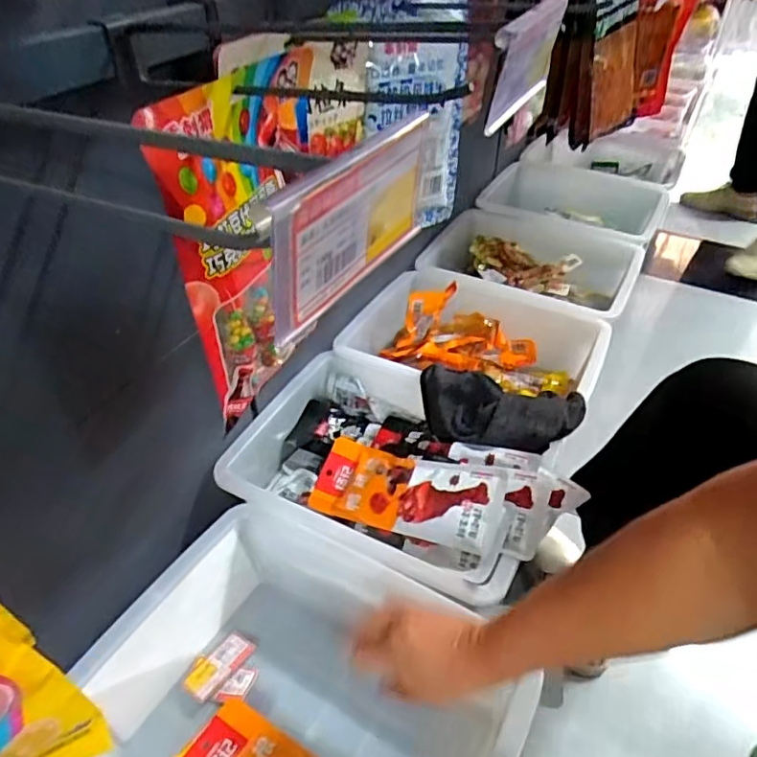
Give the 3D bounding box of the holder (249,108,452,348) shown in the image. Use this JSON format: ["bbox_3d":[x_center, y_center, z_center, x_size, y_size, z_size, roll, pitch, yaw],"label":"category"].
[{"bbox_3d":[-0.003,-0.048,0.169,0.006,0.045,0.096,21,46,22],"label":"holder"}]

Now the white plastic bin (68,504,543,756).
[{"bbox_3d":[-0.105,0.297,0.546,0.332,0.127,0.271,22,46,23],"label":"white plastic bin"}]

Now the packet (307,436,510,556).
[{"bbox_3d":[0.027,0.127,0.650,0.221,0.021,0.092,7,62,30],"label":"packet"}]

